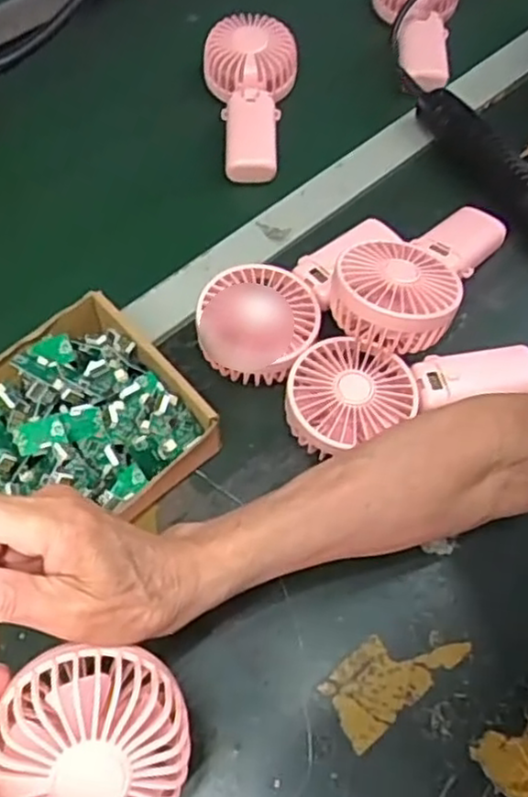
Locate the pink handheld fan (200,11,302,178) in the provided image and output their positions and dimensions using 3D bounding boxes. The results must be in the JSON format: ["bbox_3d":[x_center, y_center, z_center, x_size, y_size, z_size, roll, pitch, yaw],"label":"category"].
[{"bbox_3d":[-0.010,-0.280,0.649,0.087,0.054,0.160,-2,61,-1],"label":"pink handheld fan"}]

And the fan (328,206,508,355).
[{"bbox_3d":[0.117,-0.100,0.531,0.102,0.044,0.182,34,51,17],"label":"fan"}]

